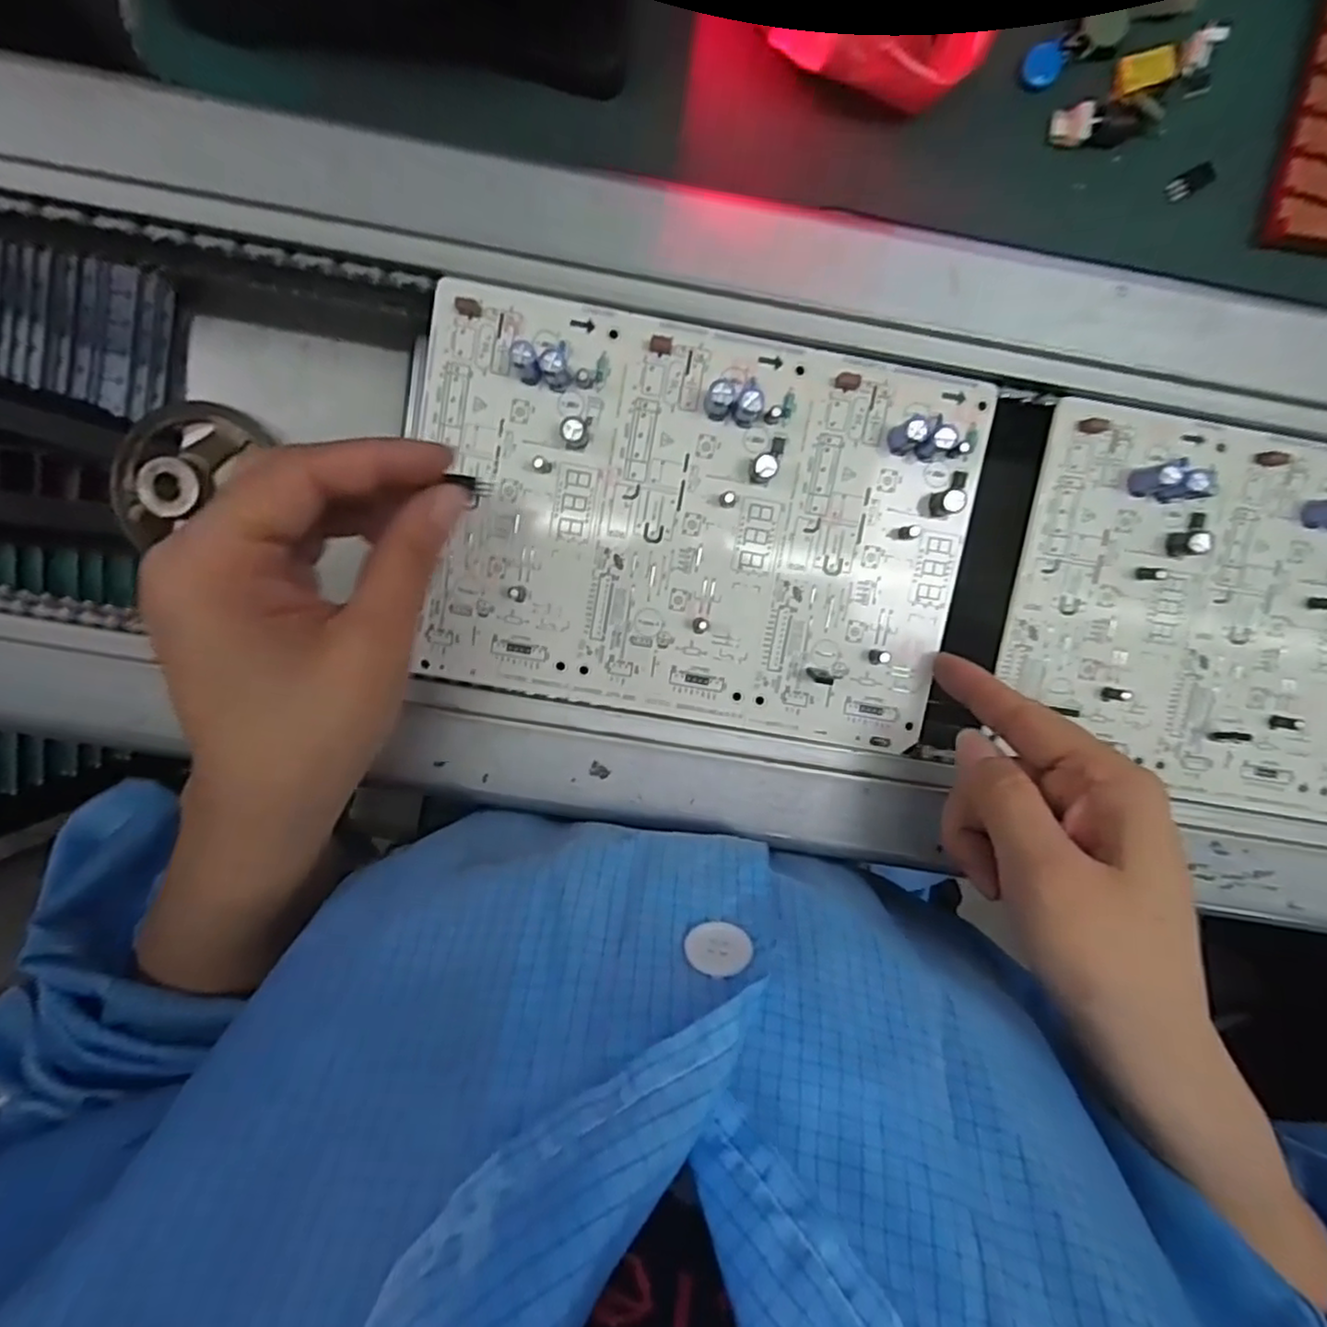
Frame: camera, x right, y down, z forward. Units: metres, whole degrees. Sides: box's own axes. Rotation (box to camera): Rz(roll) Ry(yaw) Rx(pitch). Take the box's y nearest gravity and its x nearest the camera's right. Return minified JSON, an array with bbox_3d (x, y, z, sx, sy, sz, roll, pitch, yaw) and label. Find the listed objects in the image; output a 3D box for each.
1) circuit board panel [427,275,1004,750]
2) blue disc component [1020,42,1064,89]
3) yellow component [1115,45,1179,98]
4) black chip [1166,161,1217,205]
[{"bbox_3d":[0.013,-0.055,0.278,0.220,0.013,0.155,10,99,0],"label":"circuit board panel"},{"bbox_3d":[0.140,-0.221,0.249,0.014,0.006,0.012,34,96,-5],"label":"blue disc component"},{"bbox_3d":[0.177,-0.217,0.246,0.024,0.004,0.013,-13,98,1],"label":"yellow component"},{"bbox_3d":[0.202,-0.184,0.257,0.018,0.004,0.009,-34,97,7],"label":"black chip"}]

